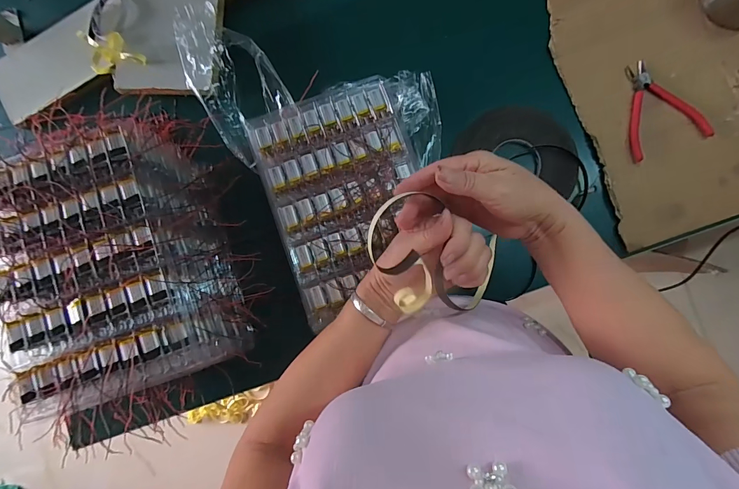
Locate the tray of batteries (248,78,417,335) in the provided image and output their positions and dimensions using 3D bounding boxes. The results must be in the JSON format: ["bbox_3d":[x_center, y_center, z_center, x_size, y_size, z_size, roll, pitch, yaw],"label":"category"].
[{"bbox_3d":[-0.033,-0.067,0.514,0.205,0.022,0.302,-18,85,3],"label":"tray of batteries"}]

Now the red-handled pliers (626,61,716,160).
[{"bbox_3d":[0.440,-0.215,0.569,0.117,0.021,0.148,-22,85,3],"label":"red-handled pliers"}]

